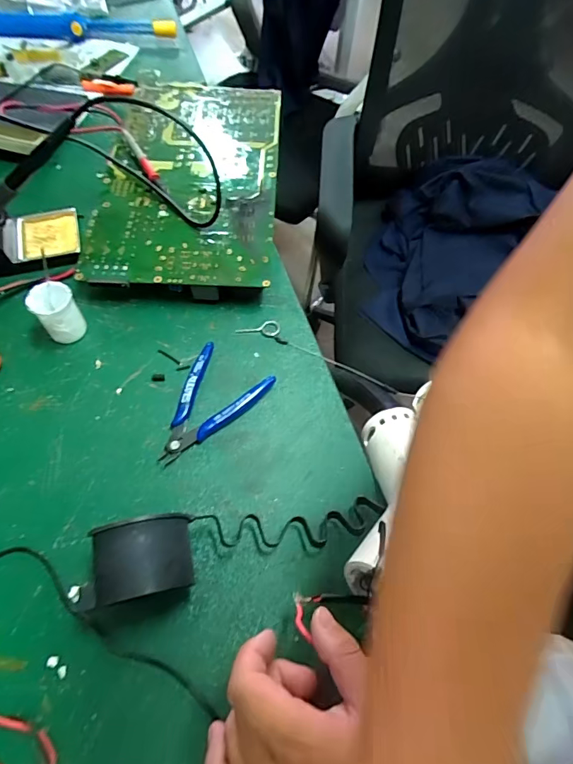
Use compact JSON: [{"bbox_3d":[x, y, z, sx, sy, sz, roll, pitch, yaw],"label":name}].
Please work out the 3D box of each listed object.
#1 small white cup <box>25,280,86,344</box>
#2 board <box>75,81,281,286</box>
[{"bbox_3d":[-0.216,-0.064,0.424,0.037,0.053,0.040,1,61,-1],"label":"small white cup"},{"bbox_3d":[-0.113,-0.241,0.526,0.199,0.044,0.331,2,61,-1],"label":"board"}]

